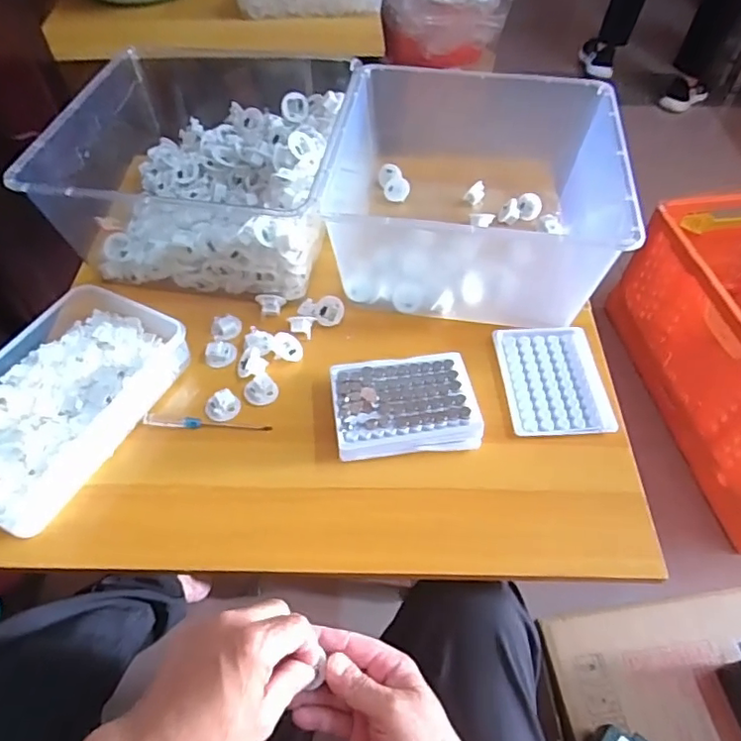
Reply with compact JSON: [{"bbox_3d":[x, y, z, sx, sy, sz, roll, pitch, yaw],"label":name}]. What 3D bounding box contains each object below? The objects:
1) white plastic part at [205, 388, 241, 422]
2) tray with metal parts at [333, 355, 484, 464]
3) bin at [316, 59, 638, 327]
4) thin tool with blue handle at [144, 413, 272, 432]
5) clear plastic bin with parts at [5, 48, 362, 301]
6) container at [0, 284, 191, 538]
[{"bbox_3d":[-0.147,0.034,0.559,0.032,0.017,0.026,-23,57,-17],"label":"white plastic part"},{"bbox_3d":[0.032,0.035,0.545,0.132,0.039,0.102,-5,54,-4],"label":"tray with metal parts"},{"bbox_3d":[0.116,-0.200,0.651,0.307,0.151,0.256,10,54,7],"label":"bin"},{"bbox_3d":[-0.159,0.051,0.552,0.123,0.009,0.012,2,53,0],"label":"thin tool with blue handle"},{"bbox_3d":[-0.182,-0.229,0.639,0.293,0.118,0.260,6,54,4],"label":"clear plastic bin with parts"},{"bbox_3d":[-0.302,0.025,0.548,0.152,0.043,0.248,22,56,15],"label":"container"}]

